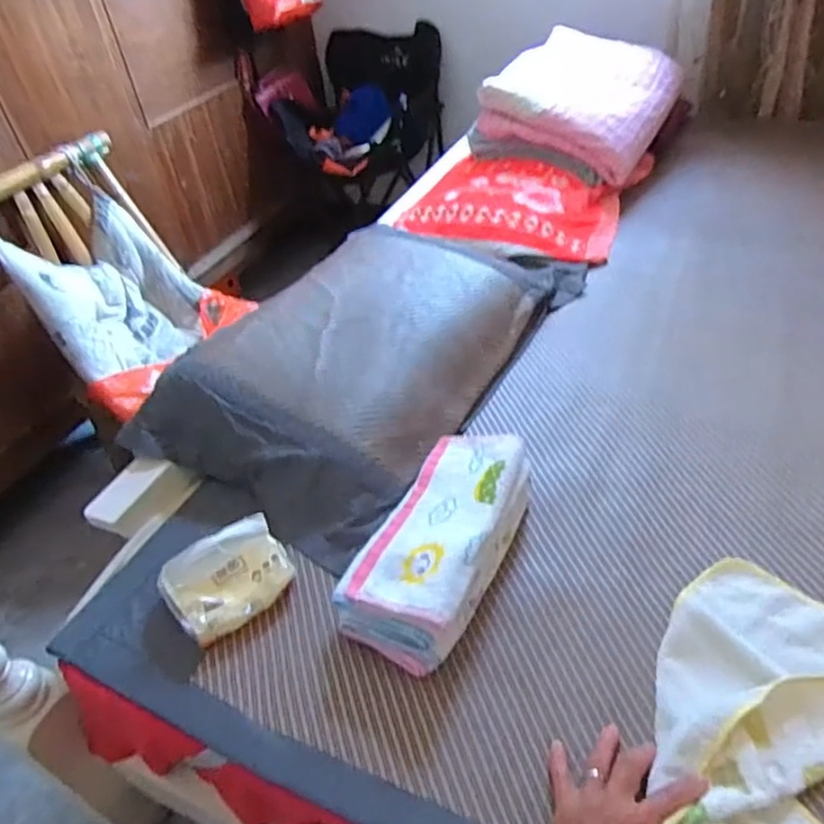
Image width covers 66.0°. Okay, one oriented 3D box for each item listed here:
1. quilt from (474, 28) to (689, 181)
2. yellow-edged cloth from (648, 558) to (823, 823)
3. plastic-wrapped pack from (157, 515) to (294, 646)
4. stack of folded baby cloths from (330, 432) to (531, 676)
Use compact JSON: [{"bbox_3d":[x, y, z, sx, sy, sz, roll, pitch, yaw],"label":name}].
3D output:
[{"bbox_3d":[0.381,-0.705,1.434,0.342,0.159,0.443,19,48,28],"label":"quilt"},{"bbox_3d":[0.302,0.257,0.546,0.315,0.054,0.205,-34,48,-27],"label":"yellow-edged cloth"},{"bbox_3d":[-0.196,0.185,0.690,0.125,0.062,0.094,-29,46,-22],"label":"plastic-wrapped pack"},{"bbox_3d":[0.034,0.136,0.687,0.123,0.087,0.260,18,48,26],"label":"stack of folded baby cloths"}]

